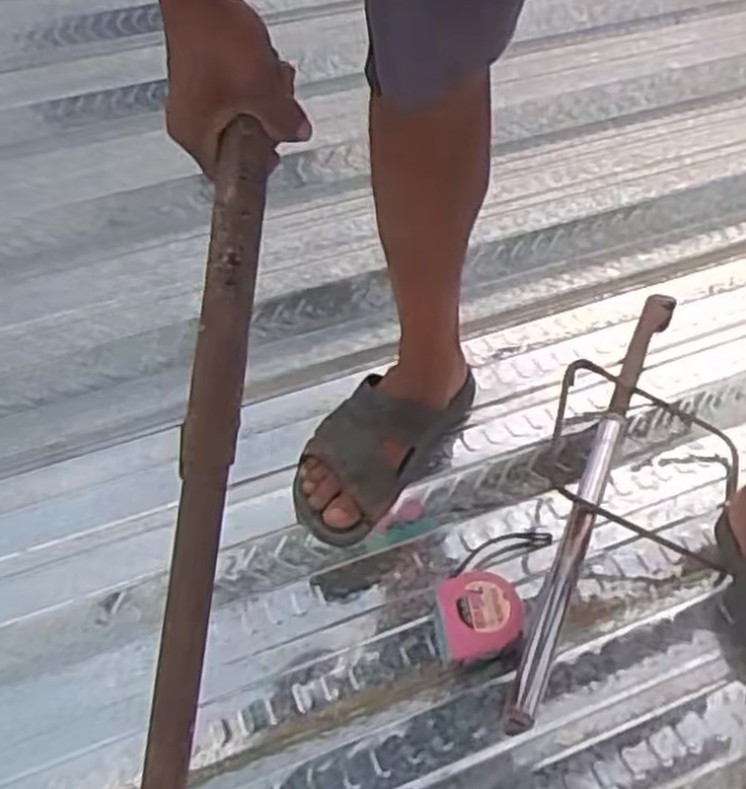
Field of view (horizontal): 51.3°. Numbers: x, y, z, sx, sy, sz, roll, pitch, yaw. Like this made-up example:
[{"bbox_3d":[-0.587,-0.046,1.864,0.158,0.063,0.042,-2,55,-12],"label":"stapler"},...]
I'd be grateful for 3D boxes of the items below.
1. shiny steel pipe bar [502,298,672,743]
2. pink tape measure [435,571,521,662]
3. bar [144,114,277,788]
[{"bbox_3d":[0.240,0.071,0.807,0.032,0.026,0.573,19,52,18],"label":"shiny steel pipe bar"},{"bbox_3d":[0.101,0.210,0.739,0.079,0.044,0.078,-5,48,-3],"label":"pink tape measure"},{"bbox_3d":[-0.115,0.155,0.474,0.033,0.019,0.641,6,87,5],"label":"bar"}]

